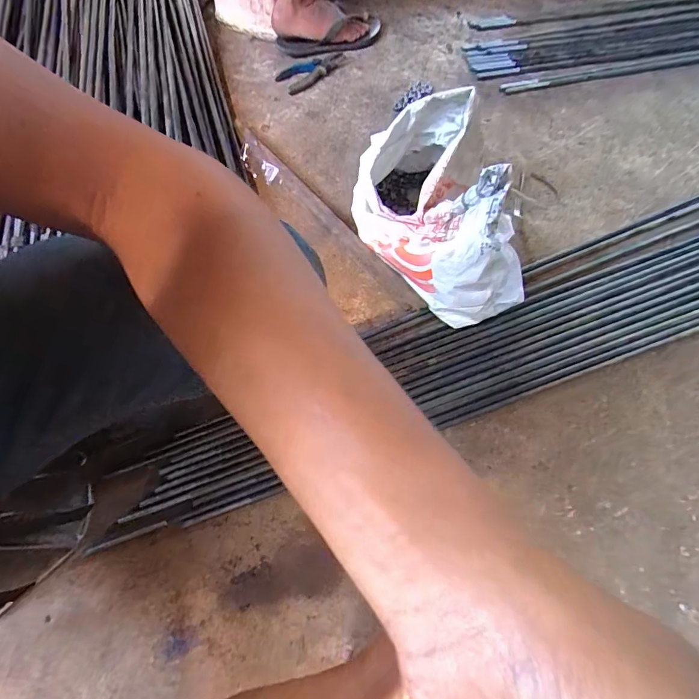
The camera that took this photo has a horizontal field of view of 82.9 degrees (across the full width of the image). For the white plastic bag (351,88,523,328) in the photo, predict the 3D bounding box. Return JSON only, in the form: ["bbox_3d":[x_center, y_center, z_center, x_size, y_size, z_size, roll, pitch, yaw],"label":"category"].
[{"bbox_3d":[0.139,-0.221,0.632,0.172,0.248,0.340,-26,70,-10],"label":"white plastic bag"}]

